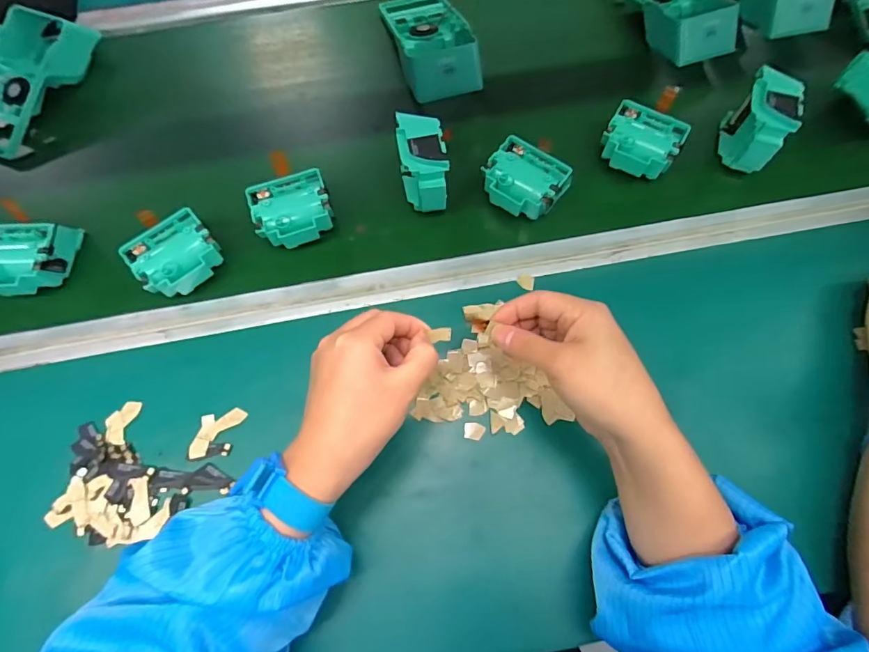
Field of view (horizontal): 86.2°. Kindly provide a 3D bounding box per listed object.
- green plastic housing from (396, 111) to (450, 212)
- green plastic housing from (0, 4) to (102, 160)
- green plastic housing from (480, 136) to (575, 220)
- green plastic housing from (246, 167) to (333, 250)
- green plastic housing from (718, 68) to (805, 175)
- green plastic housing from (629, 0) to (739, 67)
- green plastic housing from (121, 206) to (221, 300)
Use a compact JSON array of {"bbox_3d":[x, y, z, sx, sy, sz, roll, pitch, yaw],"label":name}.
[{"bbox_3d":[-0.012,-0.154,0.453,0.042,0.074,0.079,-8,71,-3],"label":"green plastic housing"},{"bbox_3d":[-0.473,-0.282,0.532,0.092,0.053,0.177,23,72,7],"label":"green plastic housing"},{"bbox_3d":[0.088,-0.139,0.463,0.077,0.039,0.064,36,75,11],"label":"green plastic housing"},{"bbox_3d":[-0.137,-0.108,0.459,0.072,0.040,0.066,-17,72,-6],"label":"green plastic housing"},{"bbox_3d":[0.318,-0.197,0.462,0.039,0.078,0.082,17,72,6],"label":"green plastic housing"},{"bbox_3d":[0.273,-0.377,0.541,0.087,0.053,0.186,-15,72,-5],"label":"green plastic housing"},{"bbox_3d":[-0.243,-0.062,0.443,0.076,0.037,0.064,-41,76,-13],"label":"green plastic housing"}]

